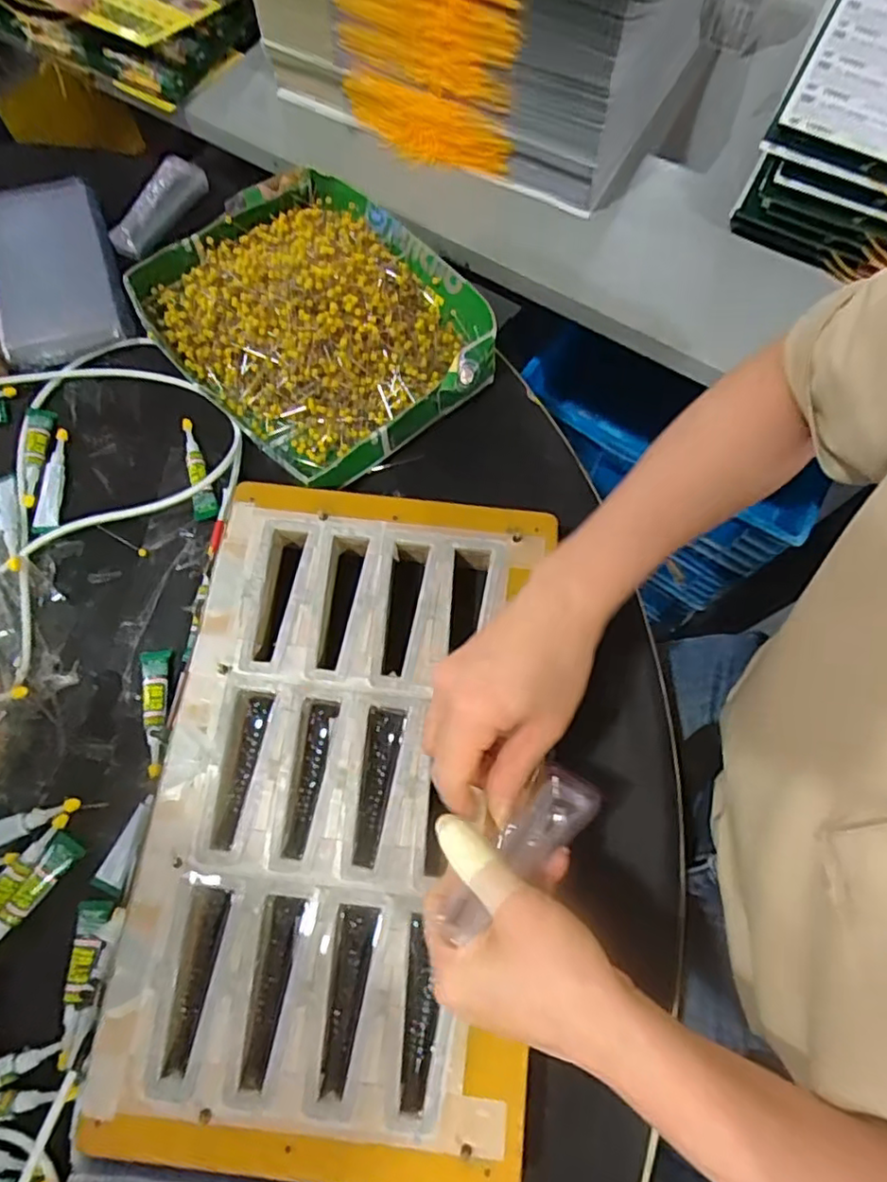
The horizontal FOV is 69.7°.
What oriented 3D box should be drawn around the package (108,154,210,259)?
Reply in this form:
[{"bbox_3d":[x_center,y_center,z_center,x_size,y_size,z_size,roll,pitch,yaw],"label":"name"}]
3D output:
[{"bbox_3d":[-0.248,-0.333,0.553,0.035,0.025,0.097,28,73,9],"label":"package"}]

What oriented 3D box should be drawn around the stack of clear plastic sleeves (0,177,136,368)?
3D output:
[{"bbox_3d":[-0.319,-0.262,0.521,0.095,0.030,0.168,-20,72,-7],"label":"stack of clear plastic sleeves"}]

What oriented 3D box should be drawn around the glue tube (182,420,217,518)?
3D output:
[{"bbox_3d":[-0.183,-0.093,0.475,0.017,0.011,0.083,-13,71,-5],"label":"glue tube"}]

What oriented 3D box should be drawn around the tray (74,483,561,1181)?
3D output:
[{"bbox_3d":[-0.054,0.118,0.388,0.224,0.034,0.376,5,71,1],"label":"tray"}]

